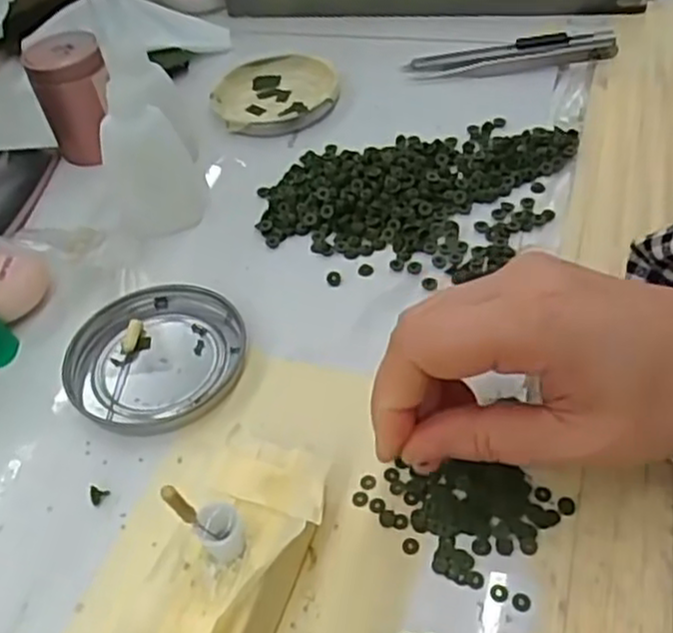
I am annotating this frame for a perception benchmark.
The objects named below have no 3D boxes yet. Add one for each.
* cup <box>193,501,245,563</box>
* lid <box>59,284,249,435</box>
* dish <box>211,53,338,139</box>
[{"bbox_3d":[-0.036,0.067,0.231,0.013,0.018,0.011,-24,49,-14],"label":"cup"},{"bbox_3d":[-0.081,0.017,0.335,0.074,0.009,0.077,-4,47,4],"label":"lid"},{"bbox_3d":[-0.039,-0.144,0.480,0.077,0.009,0.080,-11,47,-3],"label":"dish"}]

